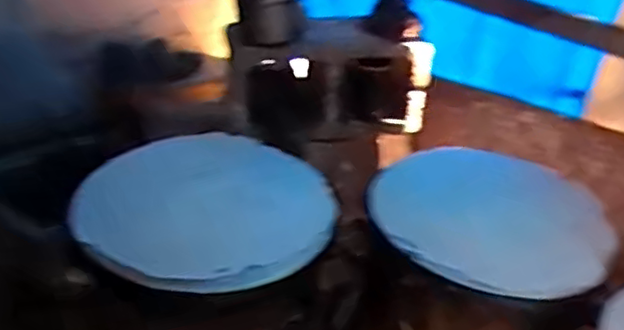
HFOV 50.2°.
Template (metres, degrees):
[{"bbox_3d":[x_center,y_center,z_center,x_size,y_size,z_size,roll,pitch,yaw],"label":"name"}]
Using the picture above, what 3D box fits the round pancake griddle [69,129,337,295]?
[{"bbox_3d":[-0.145,0.062,0.987,0.342,0.046,0.347,19,35,21],"label":"round pancake griddle"}]

